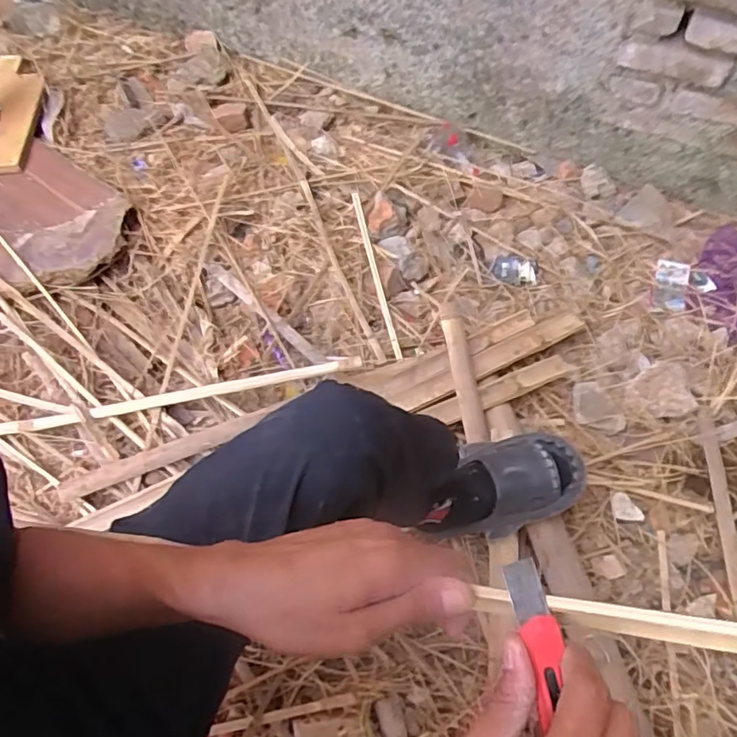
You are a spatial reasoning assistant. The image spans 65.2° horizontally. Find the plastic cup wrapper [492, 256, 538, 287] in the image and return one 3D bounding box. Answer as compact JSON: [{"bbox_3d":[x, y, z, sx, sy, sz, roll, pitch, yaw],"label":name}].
[{"bbox_3d":[0.306,-0.205,1.203,0.091,0.012,0.073,14,60,7],"label":"plastic cup wrapper"}]

